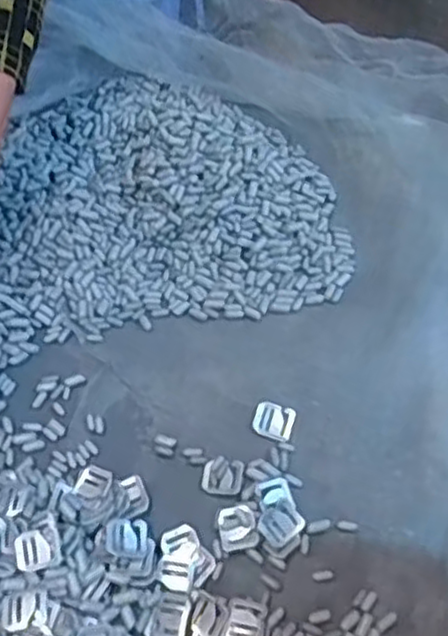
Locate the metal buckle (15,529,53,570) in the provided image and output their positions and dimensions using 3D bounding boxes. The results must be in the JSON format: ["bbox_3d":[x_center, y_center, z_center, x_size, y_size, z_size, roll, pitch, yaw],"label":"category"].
[{"bbox_3d":[-0.152,0.186,0.572,0.028,0.010,0.029,-5,59,-5],"label":"metal buckle"}]

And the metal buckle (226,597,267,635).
[{"bbox_3d":[0.018,0.237,0.558,0.027,0.008,0.035,8,59,3],"label":"metal buckle"}]

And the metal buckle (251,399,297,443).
[{"bbox_3d":[0.045,0.093,0.646,0.037,0.004,0.032,17,59,8],"label":"metal buckle"}]

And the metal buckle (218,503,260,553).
[{"bbox_3d":[0.011,0.175,0.596,0.031,0.006,0.036,-10,59,-8],"label":"metal buckle"}]

